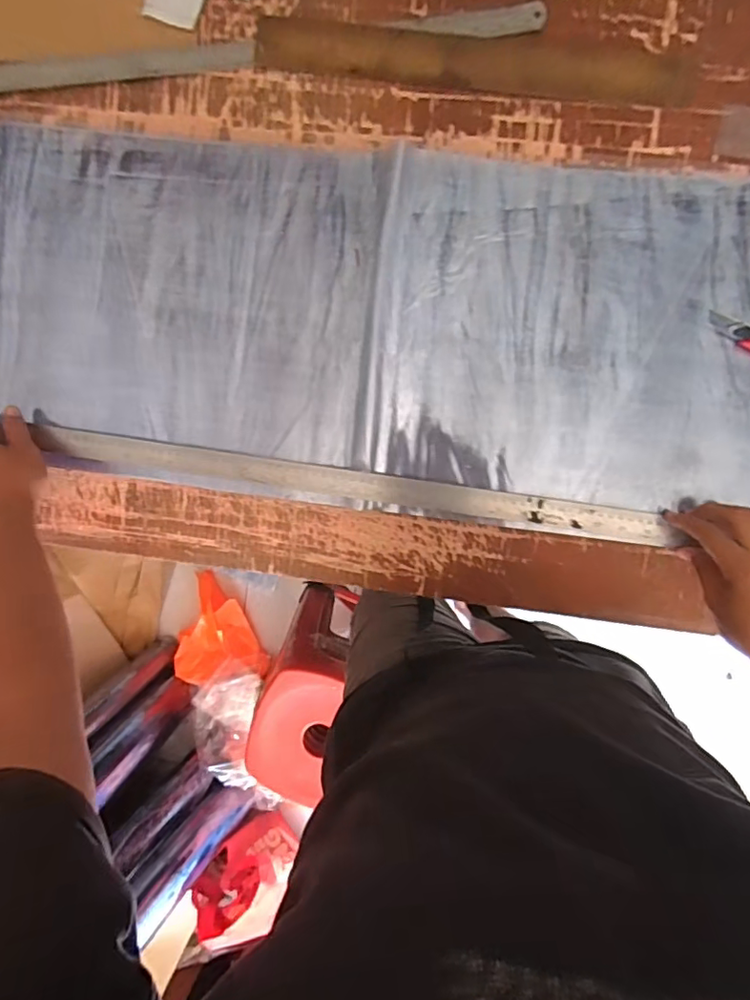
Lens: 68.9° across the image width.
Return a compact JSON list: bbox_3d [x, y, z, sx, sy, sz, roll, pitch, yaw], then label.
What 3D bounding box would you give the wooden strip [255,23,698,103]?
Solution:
[{"bbox_3d":[0.093,-0.442,0.549,0.428,0.005,0.052,9,94,5],"label":"wooden strip"}]

